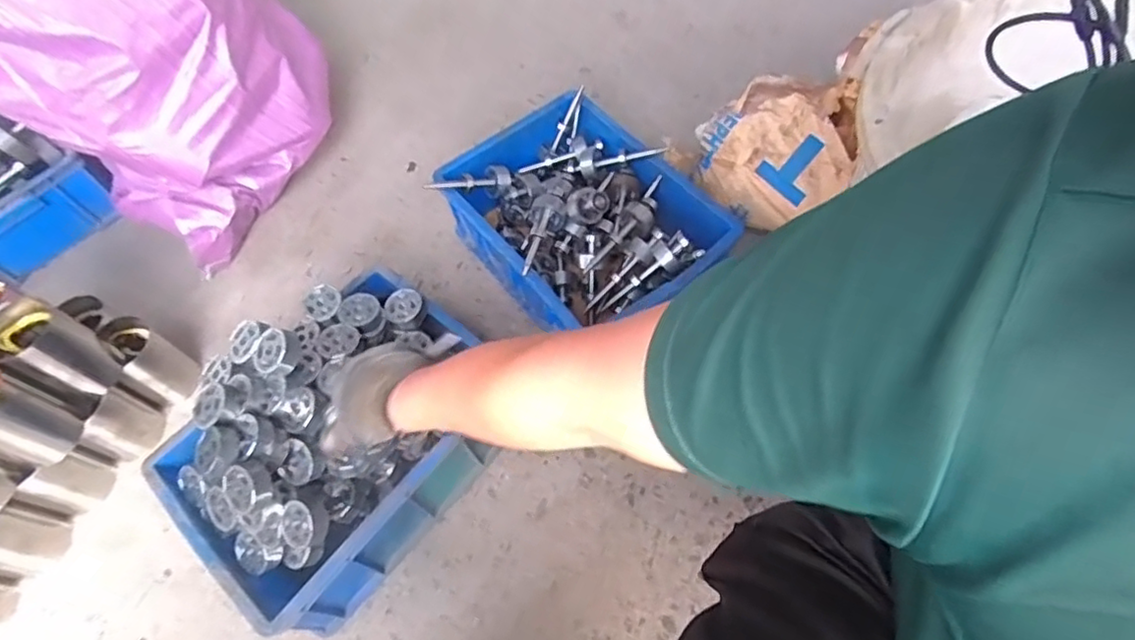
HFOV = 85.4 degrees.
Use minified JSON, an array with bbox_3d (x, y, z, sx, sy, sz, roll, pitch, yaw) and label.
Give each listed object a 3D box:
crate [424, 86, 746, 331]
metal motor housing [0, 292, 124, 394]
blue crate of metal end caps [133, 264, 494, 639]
[{"bbox_3d":[0.033,-0.151,0.980,0.309,0.177,0.403,-37,64,-16],"label":"crate"},{"bbox_3d":[-0.689,0.041,0.829,0.076,0.137,0.088,19,63,15],"label":"metal motor housing"},{"bbox_3d":[-0.293,0.132,0.775,0.281,0.263,0.391,35,68,22],"label":"blue crate of metal end caps"}]

